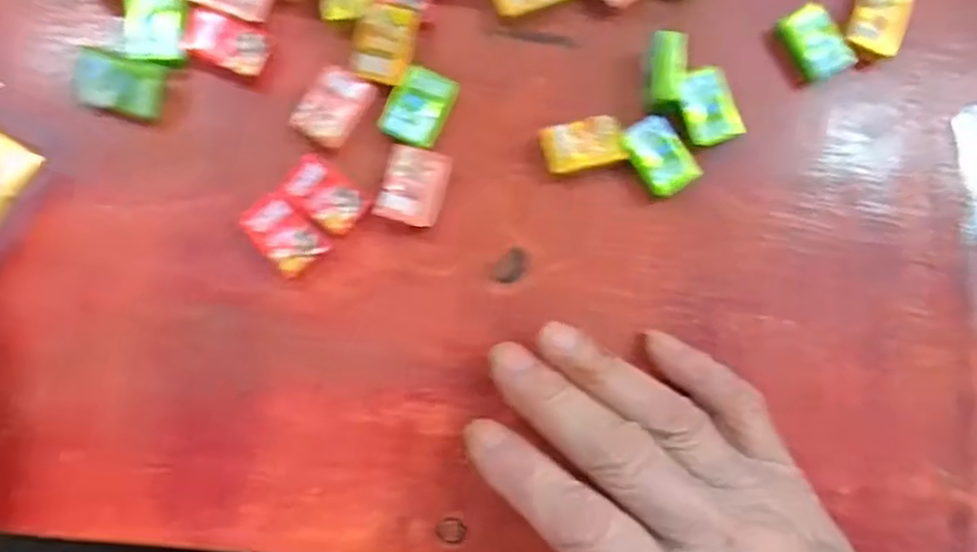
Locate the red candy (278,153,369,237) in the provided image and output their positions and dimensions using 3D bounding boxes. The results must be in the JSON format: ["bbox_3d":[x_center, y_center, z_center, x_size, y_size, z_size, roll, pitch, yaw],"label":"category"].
[{"bbox_3d":[-0.053,-0.026,0.240,0.026,0.004,0.016,39,81,0],"label":"red candy"}]

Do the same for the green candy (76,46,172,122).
[{"bbox_3d":[-0.119,-0.062,0.239,0.025,0.009,0.018,10,82,-5],"label":"green candy"}]

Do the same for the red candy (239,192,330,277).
[{"bbox_3d":[-0.066,-0.013,0.242,0.017,0.011,0.026,-41,89,-9],"label":"red candy"}]

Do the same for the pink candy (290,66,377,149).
[{"bbox_3d":[-0.051,-0.056,0.243,0.018,0.005,0.025,34,81,-1],"label":"pink candy"}]

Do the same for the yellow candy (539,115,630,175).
[{"bbox_3d":[0.032,-0.044,0.251,0.028,0.010,0.017,-15,85,-7],"label":"yellow candy"}]

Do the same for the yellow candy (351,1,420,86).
[{"bbox_3d":[-0.034,-0.077,0.243,0.019,0.007,0.024,12,82,-4],"label":"yellow candy"}]

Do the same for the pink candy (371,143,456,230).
[{"bbox_3d":[-0.025,-0.030,0.245,0.020,0.006,0.025,17,82,-4],"label":"pink candy"}]

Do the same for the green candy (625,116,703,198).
[{"bbox_3d":[0.058,-0.041,0.253,0.018,0.009,0.027,-32,87,-9],"label":"green candy"}]

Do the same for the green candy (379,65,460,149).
[{"bbox_3d":[-0.023,-0.057,0.246,0.019,0.006,0.024,25,81,-2],"label":"green candy"}]

